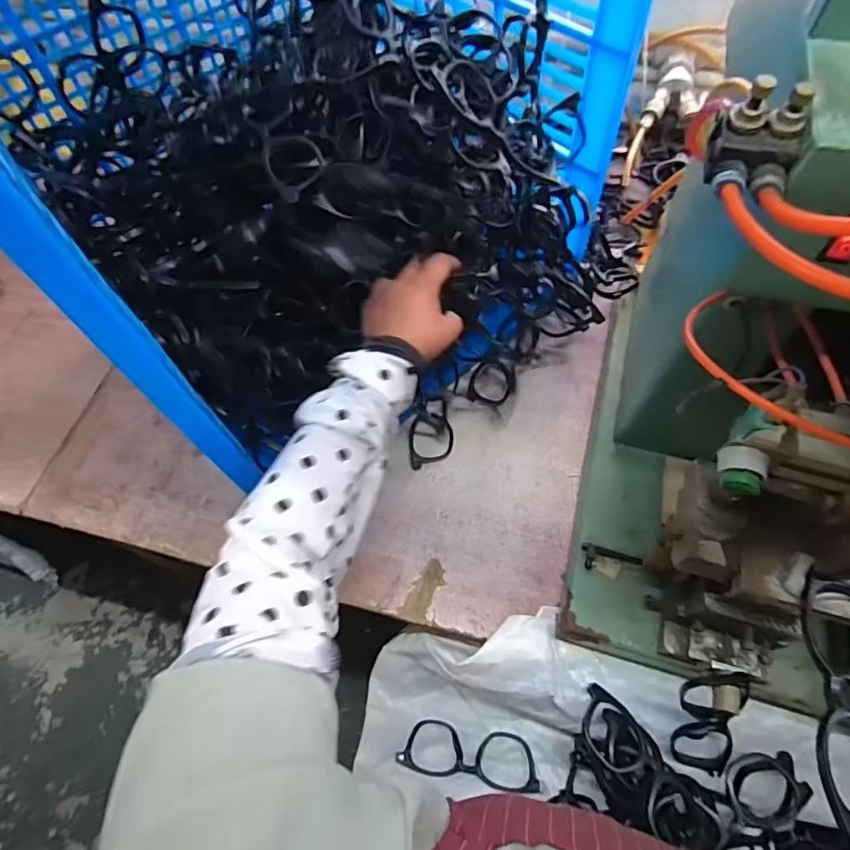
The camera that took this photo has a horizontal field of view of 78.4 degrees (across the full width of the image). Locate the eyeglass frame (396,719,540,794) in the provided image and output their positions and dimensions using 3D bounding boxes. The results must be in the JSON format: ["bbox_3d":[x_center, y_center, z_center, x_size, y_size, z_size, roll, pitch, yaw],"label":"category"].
[{"bbox_3d":[0.042,0.321,0.508,0.136,0.018,0.047,-2,59,19],"label":"eyeglass frame"}]

